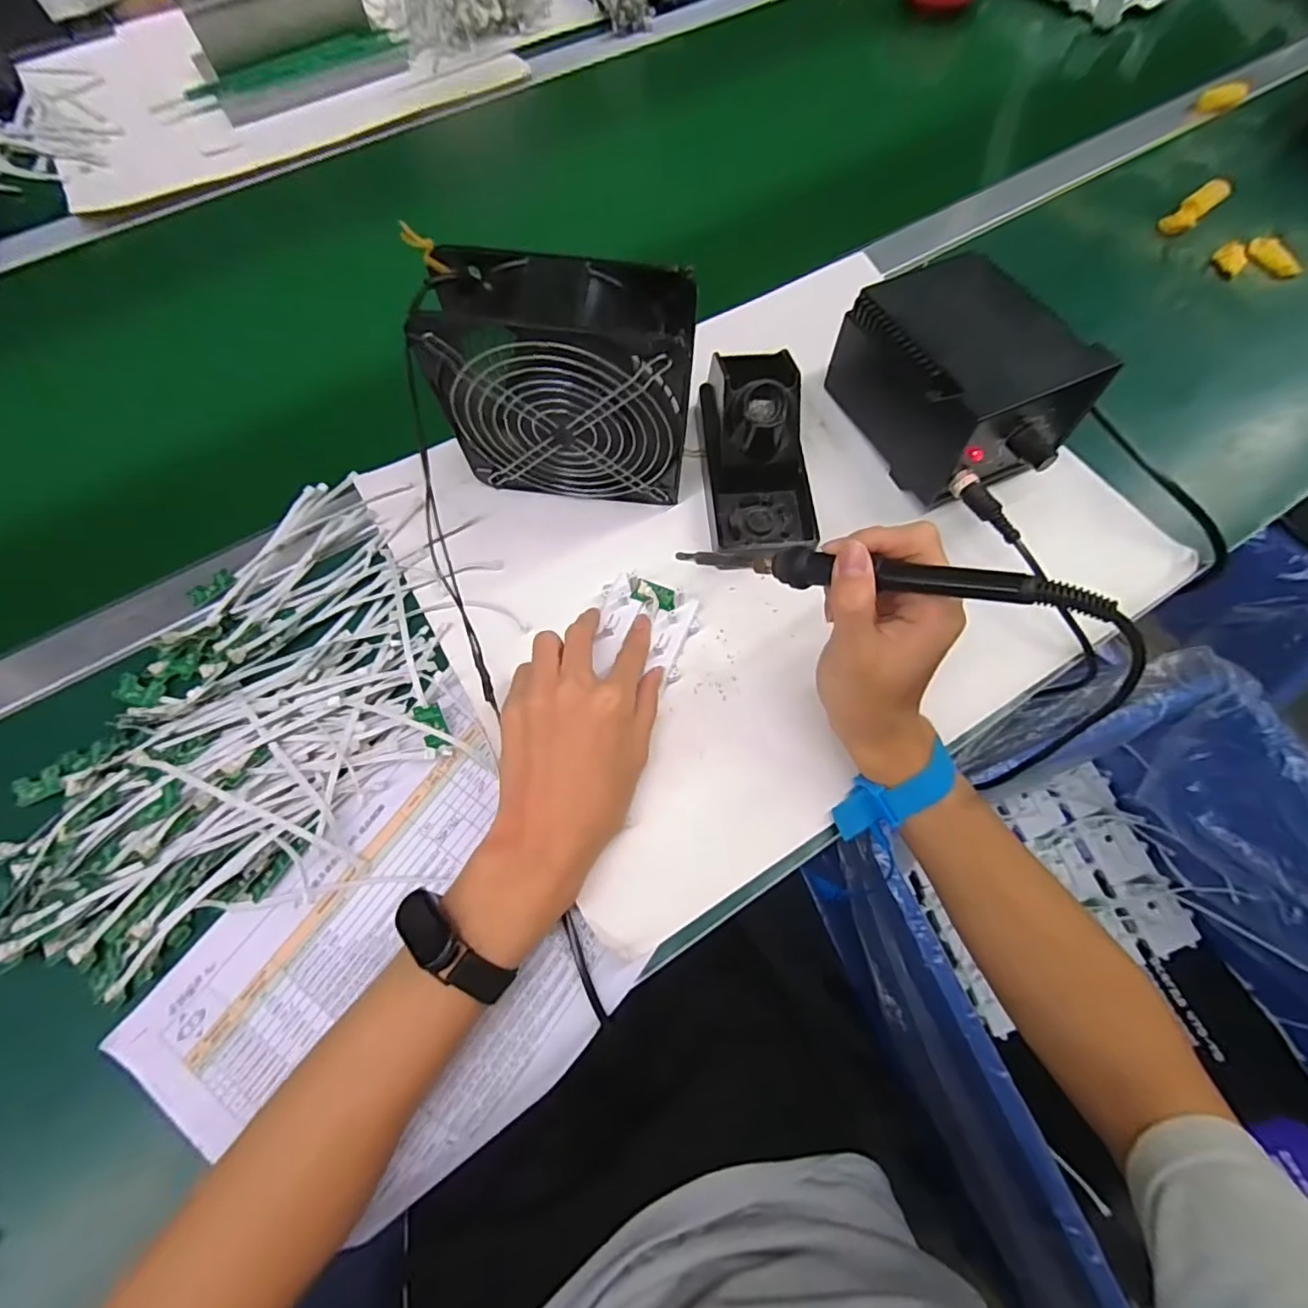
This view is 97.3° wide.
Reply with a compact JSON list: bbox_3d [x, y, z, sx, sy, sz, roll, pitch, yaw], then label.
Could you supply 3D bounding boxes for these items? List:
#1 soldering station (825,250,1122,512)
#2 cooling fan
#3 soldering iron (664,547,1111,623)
[{"bbox_3d":[0.224,-0.198,0.417,0.118,0.094,0.164,-27,72,-10],"label":"soldering station"},{"bbox_3d":[-0.054,-0.166,0.368,0.153,0.143,0.060,7,69,2],"label":"cooling fan"},{"bbox_3d":[0.098,-0.040,0.286,0.207,0.013,0.017,12,68,36],"label":"soldering iron"}]

